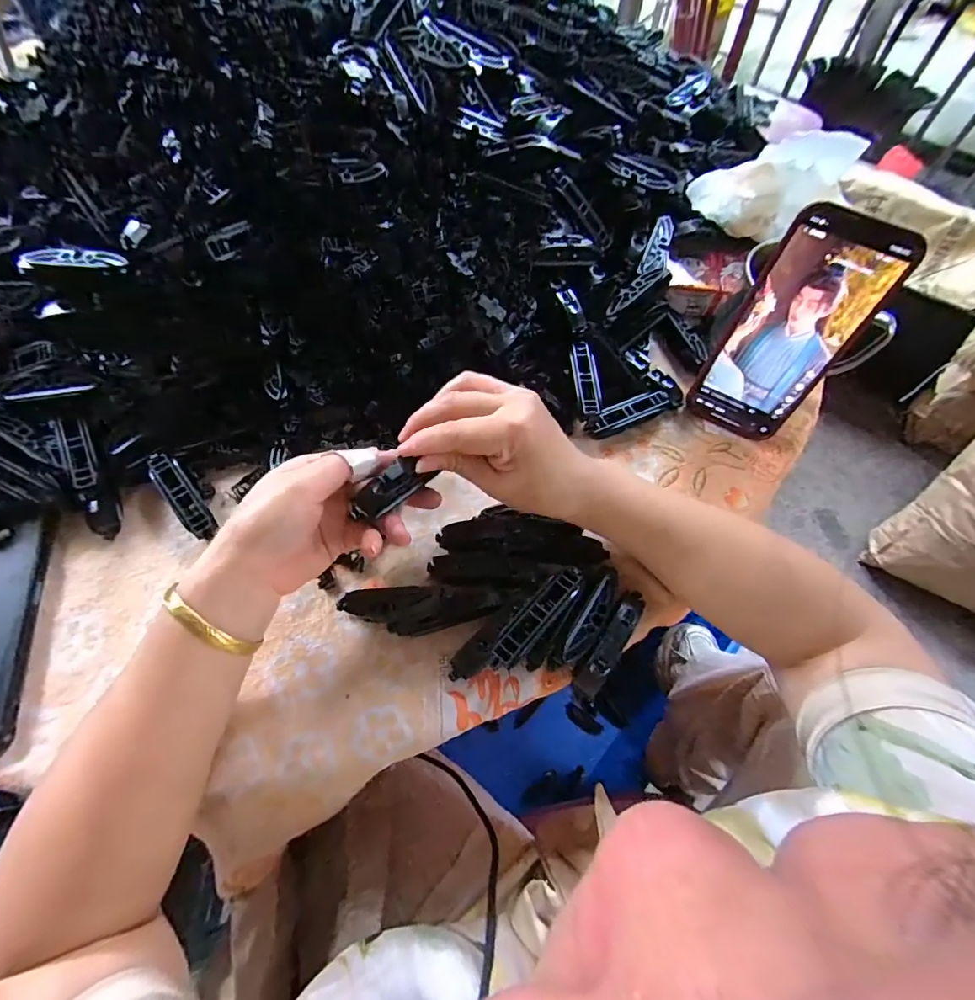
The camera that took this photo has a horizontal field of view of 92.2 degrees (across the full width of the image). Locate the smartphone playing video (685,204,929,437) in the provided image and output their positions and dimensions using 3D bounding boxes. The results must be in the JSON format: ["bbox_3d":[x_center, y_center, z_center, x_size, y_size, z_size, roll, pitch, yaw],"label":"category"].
[{"bbox_3d":[0.214,-0.117,0.337,0.076,0.157,0.008,29,48,11],"label":"smartphone playing video"}]

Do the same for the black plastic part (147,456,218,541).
[{"bbox_3d":[-0.220,-0.003,0.340,0.021,0.014,0.075,-37,70,-16],"label":"black plastic part"}]

